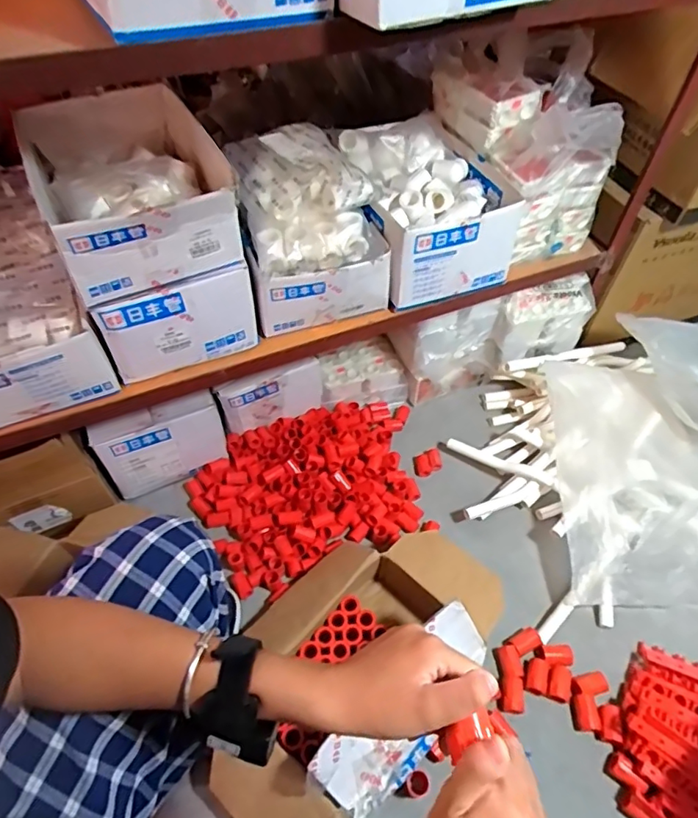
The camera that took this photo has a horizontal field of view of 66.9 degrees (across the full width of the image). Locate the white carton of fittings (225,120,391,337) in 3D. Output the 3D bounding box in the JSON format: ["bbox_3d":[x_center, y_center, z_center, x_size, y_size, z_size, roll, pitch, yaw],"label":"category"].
[{"bbox_3d":[-0.055,-0.258,0.770,0.186,0.212,0.180,-13,53,-12],"label":"white carton of fittings"}]

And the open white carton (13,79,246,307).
[{"bbox_3d":[-0.278,-0.297,0.682,0.227,0.114,0.342,-16,54,-14],"label":"open white carton"}]

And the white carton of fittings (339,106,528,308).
[{"bbox_3d":[0.121,-0.331,0.869,0.226,0.150,0.287,-12,53,-12],"label":"white carton of fittings"}]

